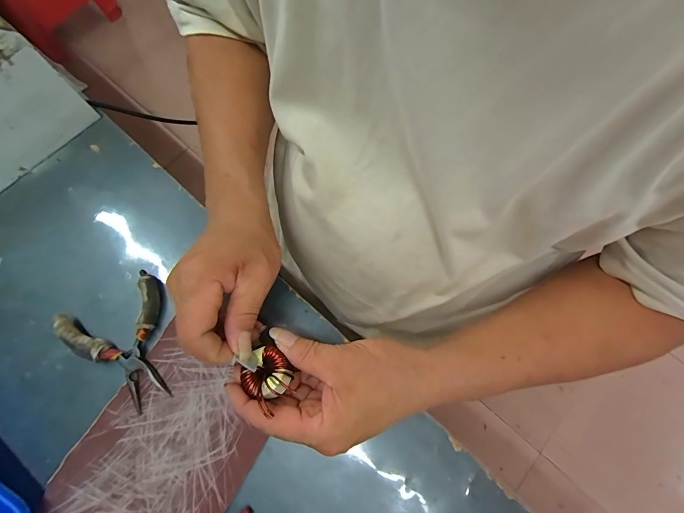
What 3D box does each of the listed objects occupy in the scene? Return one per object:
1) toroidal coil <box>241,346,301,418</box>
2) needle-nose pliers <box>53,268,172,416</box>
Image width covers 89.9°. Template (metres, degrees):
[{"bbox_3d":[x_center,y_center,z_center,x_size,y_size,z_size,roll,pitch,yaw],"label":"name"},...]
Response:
[{"bbox_3d":[-0.057,0.091,0.259,0.036,0.023,0.036,44,78,11],"label":"toroidal coil"},{"bbox_3d":[-0.199,0.083,0.317,0.090,0.019,0.112,-29,76,-8],"label":"needle-nose pliers"}]

